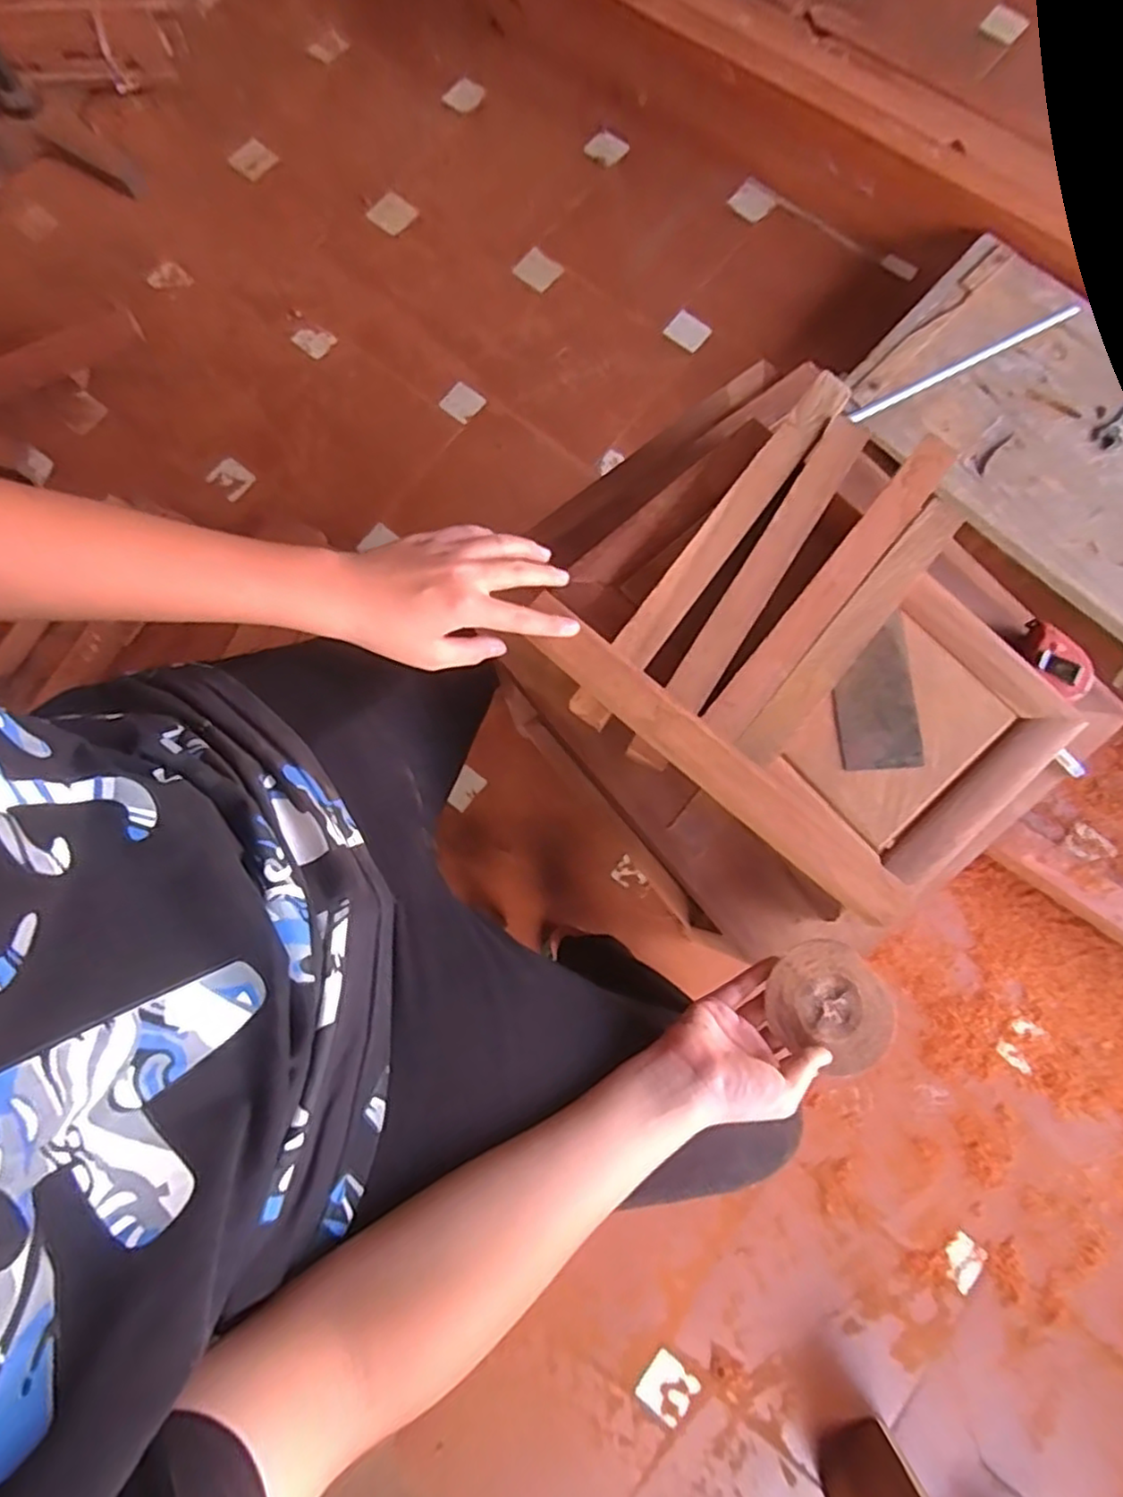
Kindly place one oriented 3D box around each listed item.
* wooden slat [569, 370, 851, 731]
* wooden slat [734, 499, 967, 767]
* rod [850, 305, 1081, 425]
[{"bbox_3d":[0.126,-0.168,0.557,0.034,0.017,0.361,36,79,7],"label":"wooden slat"},{"bbox_3d":[0.228,-0.094,0.530,0.033,0.009,0.263,39,79,7],"label":"wooden slat"},{"bbox_3d":[0.660,-0.628,1.115,0.459,0.012,0.020,-28,79,-7],"label":"rod"}]

